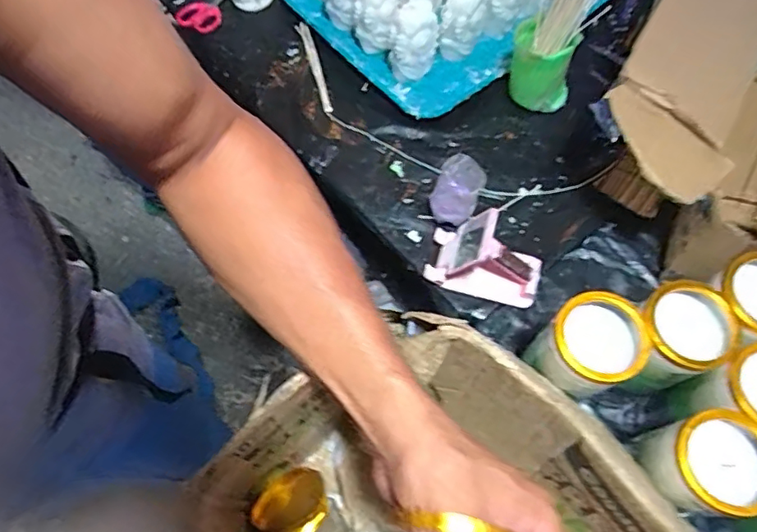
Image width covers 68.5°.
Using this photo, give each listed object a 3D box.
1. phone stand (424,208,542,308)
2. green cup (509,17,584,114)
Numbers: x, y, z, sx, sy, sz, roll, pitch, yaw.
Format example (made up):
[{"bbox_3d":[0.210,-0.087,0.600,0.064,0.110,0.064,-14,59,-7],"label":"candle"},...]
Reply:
[{"bbox_3d":[0.120,-0.017,0.614,0.120,0.081,0.088,11,66,6],"label":"phone stand"},{"bbox_3d":[0.211,-0.260,0.713,0.083,0.098,0.066,16,67,8],"label":"green cup"}]

